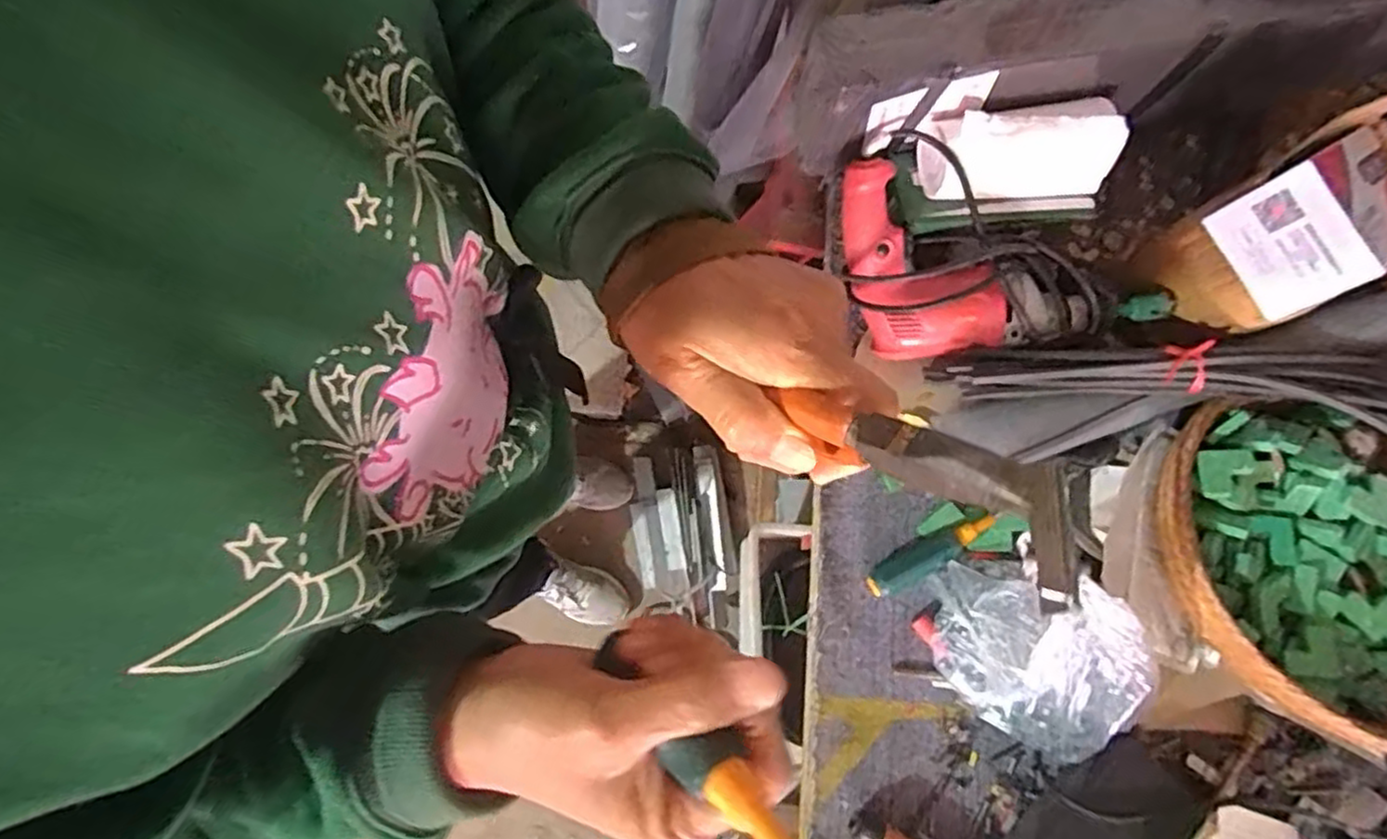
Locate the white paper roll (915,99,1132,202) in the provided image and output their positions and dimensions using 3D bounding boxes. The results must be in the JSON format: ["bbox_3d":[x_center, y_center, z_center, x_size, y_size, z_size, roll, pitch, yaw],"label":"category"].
[{"bbox_3d":[0.299,-0.239,0.643,0.175,0.065,0.059,-6,79,-3],"label":"white paper roll"}]

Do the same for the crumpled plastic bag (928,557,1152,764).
[{"bbox_3d":[0.293,0.202,0.597,0.179,0.142,0.119,35,80,7],"label":"crumpled plastic bag"}]

